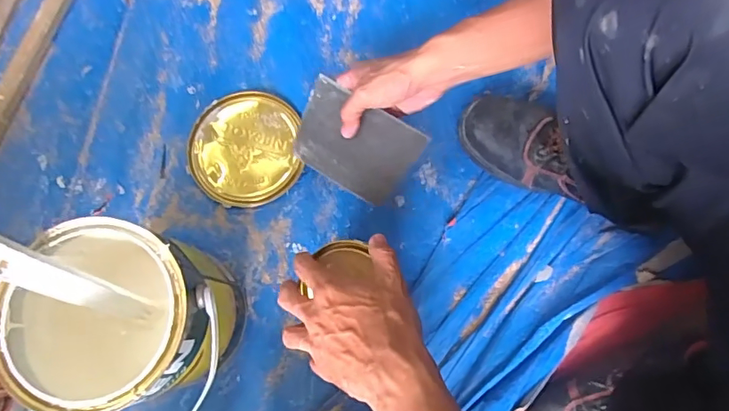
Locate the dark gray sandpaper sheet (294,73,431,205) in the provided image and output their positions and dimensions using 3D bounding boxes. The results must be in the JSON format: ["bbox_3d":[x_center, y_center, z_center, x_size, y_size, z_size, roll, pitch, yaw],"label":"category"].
[{"bbox_3d":[-0.012,-0.069,0.550,0.136,0.008,0.094,32,97,10],"label":"dark gray sandpaper sheet"}]

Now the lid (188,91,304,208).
[{"bbox_3d":[-0.154,-0.074,0.639,0.138,0.009,0.147,-6,78,-2],"label":"lid"}]

